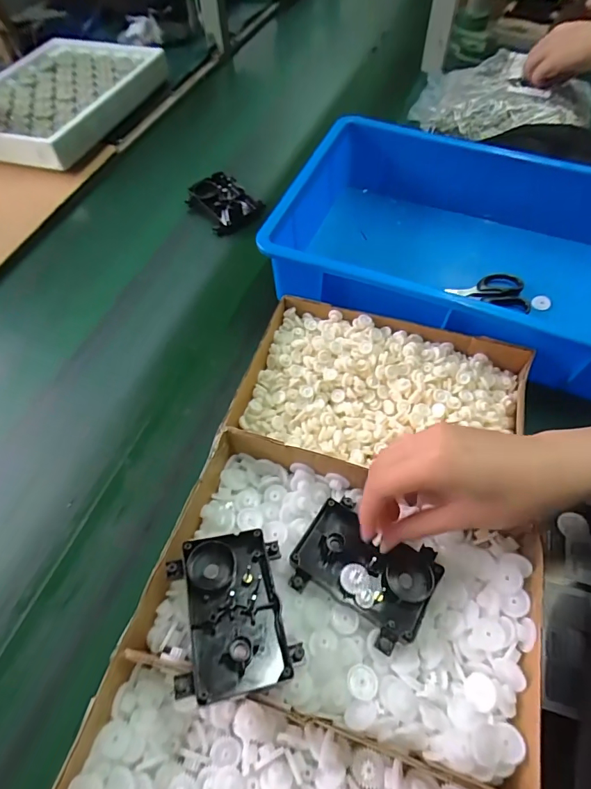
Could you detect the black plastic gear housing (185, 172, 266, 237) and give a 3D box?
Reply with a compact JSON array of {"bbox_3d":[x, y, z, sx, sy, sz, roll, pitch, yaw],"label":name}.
[{"bbox_3d":[-0.105,-0.277,0.628,0.078,0.036,0.096,-37,64,-19],"label":"black plastic gear housing"}]

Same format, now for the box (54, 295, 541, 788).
[{"bbox_3d":[0.029,0.160,0.325,0.266,0.058,0.532,15,60,11],"label":"box"}]

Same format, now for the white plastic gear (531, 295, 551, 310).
[{"bbox_3d":[0.296,-0.110,0.523,0.020,0.007,0.024,27,63,17],"label":"white plastic gear"}]

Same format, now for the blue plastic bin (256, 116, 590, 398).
[{"bbox_3d":[0.196,-0.170,0.510,0.416,0.102,0.281,17,60,12],"label":"blue plastic bin"}]

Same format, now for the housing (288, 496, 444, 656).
[{"bbox_3d":[0.052,0.133,0.333,0.100,0.023,0.078,29,64,18],"label":"housing"}]

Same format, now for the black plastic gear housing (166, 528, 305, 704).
[{"bbox_3d":[-0.044,0.147,0.302,0.078,0.024,0.101,-6,51,-20],"label":"black plastic gear housing"}]

